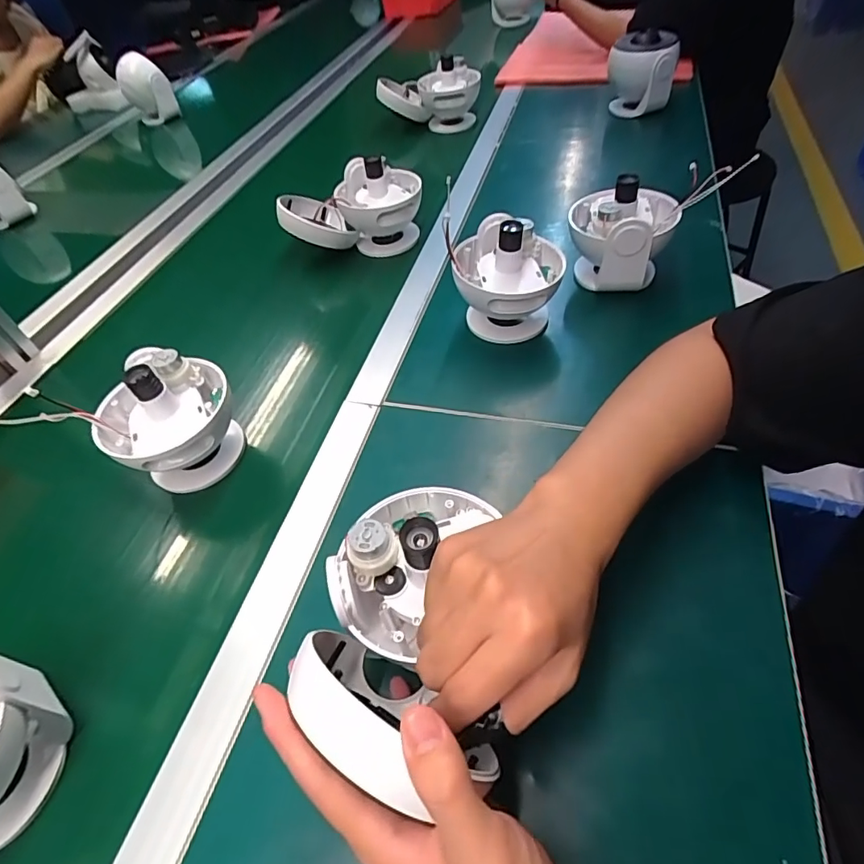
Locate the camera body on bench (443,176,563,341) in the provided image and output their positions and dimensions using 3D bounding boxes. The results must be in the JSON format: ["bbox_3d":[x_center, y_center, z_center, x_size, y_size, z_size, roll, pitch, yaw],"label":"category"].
[{"bbox_3d":[0.077,-0.159,0.546,0.122,0.126,0.099,9,38,15],"label":"camera body on bench"}]

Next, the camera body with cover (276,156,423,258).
[{"bbox_3d":[-0.111,-0.310,0.700,0.193,0.112,0.106,-1,37,2],"label":"camera body with cover"}]

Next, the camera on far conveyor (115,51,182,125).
[{"bbox_3d":[-0.639,-0.759,1.142,0.115,0.146,0.108,-18,39,-19],"label":"camera on far conveyor"}]

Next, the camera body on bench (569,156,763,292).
[{"bbox_3d":[0.227,-0.222,0.587,0.118,0.132,0.104,-22,41,-24],"label":"camera body on bench"}]

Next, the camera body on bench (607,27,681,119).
[{"bbox_3d":[0.384,-0.658,0.920,0.116,0.124,0.096,10,39,17],"label":"camera body on bench"}]

